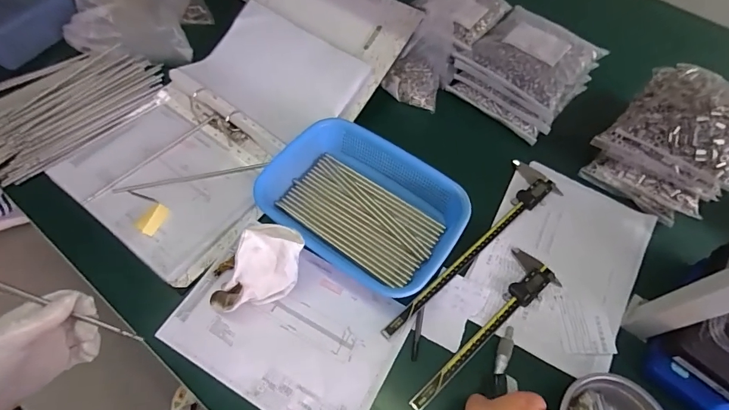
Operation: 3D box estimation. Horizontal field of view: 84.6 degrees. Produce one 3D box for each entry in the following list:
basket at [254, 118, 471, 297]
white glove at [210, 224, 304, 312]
[{"bbox_3d":[0.003,-0.006,0.622,0.294,0.069,0.197,32,65,14],"label":"basket"},{"bbox_3d":[-0.142,0.094,0.549,0.079,0.091,0.137,34,65,16],"label":"white glove"}]

